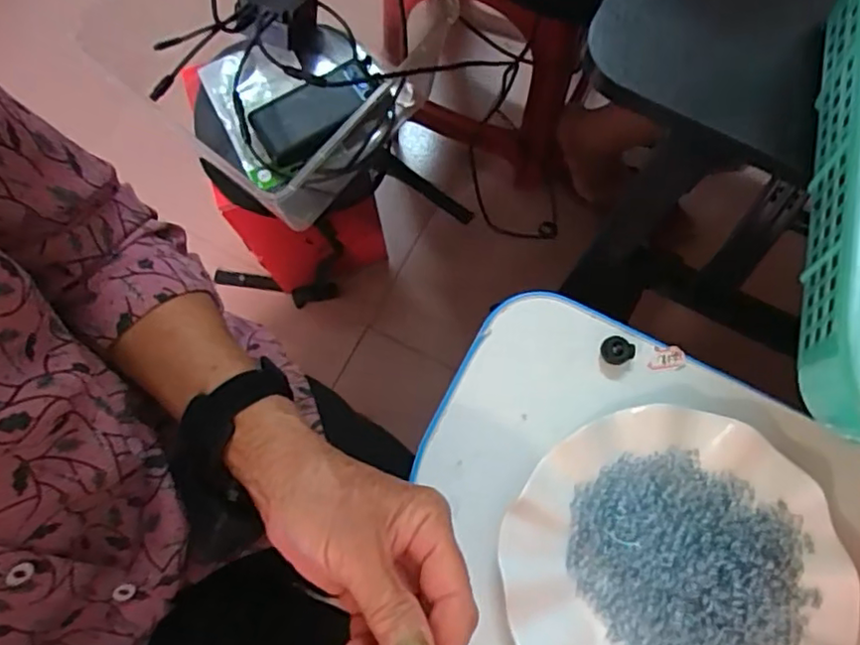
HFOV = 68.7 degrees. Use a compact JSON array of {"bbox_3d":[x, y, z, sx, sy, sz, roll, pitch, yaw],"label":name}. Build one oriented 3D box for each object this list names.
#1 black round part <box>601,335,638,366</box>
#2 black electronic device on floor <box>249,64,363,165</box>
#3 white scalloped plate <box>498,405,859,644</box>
[{"bbox_3d":[0.116,0.017,0.390,0.019,0.010,0.019,0,77,1],"label":"black round part"},{"bbox_3d":[-0.141,-0.243,0.734,0.136,0.023,0.072,-19,71,19],"label":"black electronic device on floor"},{"bbox_3d":[0.133,0.141,0.349,0.177,0.027,0.175,0,77,1],"label":"white scalloped plate"}]

